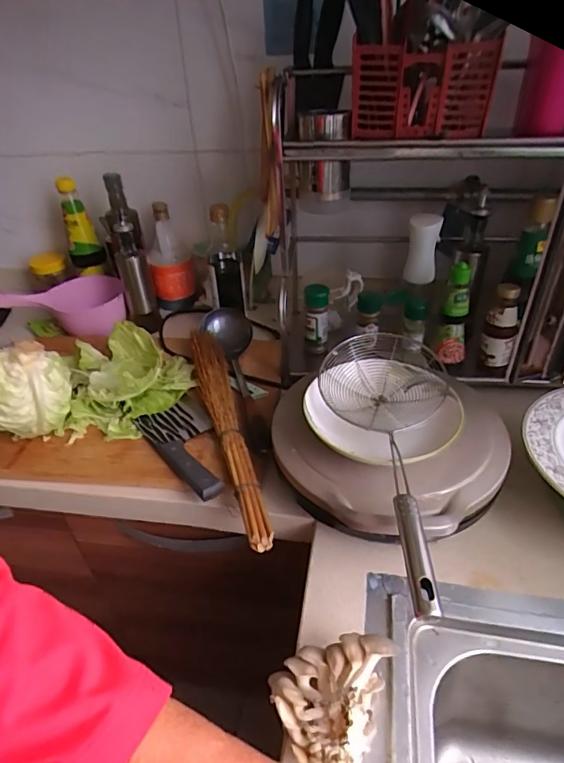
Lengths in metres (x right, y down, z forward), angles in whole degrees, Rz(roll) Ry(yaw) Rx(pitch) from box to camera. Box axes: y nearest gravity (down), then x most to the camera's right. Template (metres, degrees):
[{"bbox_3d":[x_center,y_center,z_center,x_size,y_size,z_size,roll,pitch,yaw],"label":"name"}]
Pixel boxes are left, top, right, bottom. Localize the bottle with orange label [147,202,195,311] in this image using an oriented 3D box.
[{"bbox_3d":[-0.238,-0.268,1.012,0.088,0.204,0.093,-9,37,-8],"label":"bottle with orange label"}]

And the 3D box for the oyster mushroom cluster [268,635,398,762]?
[{"bbox_3d":[0.037,0.256,0.392,0.081,0.053,0.101,15,40,23],"label":"oyster mushroom cluster"}]

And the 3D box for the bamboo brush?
[{"bbox_3d":[-0.086,0.048,0.678,0.052,0.032,0.449,-10,37,-10],"label":"bamboo brush"}]

